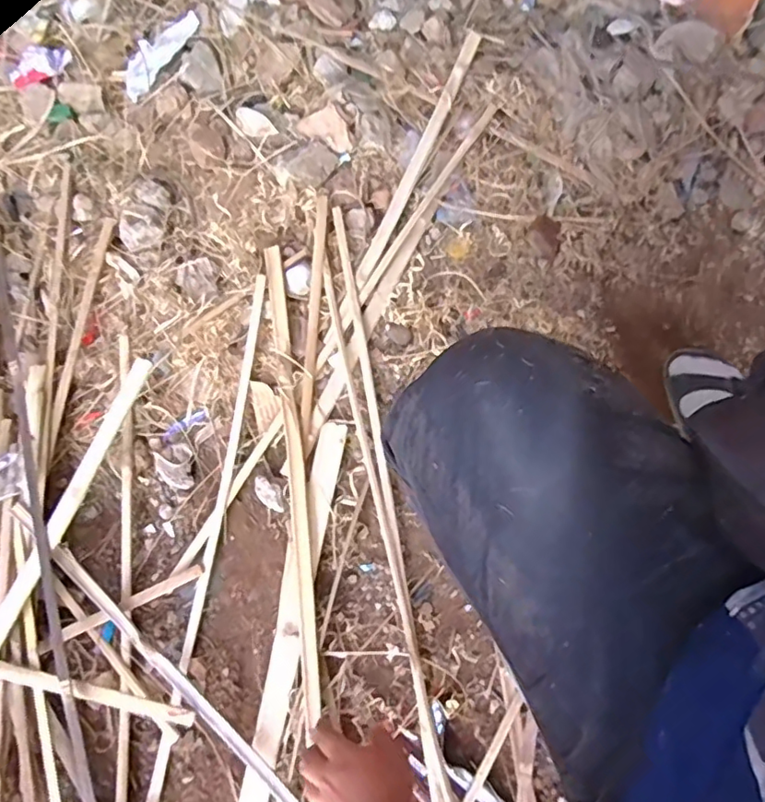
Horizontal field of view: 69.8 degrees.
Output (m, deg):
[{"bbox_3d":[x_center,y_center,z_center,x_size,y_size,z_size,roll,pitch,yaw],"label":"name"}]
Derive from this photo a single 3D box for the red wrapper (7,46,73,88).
[{"bbox_3d":[-0.599,-0.584,0.956,0.068,0.018,0.101,38,79,12],"label":"red wrapper"}]

